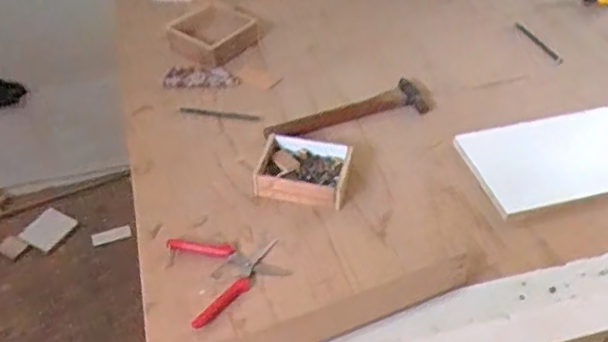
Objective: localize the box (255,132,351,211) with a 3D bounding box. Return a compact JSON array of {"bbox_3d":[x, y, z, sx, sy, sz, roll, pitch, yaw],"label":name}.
[{"bbox_3d":[-0.001,0.000,0.947,0.148,0.046,0.115,6,45,9],"label":"box"}]

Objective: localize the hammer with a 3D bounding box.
[{"bbox_3d":[0.080,-0.103,1.066,0.297,0.030,0.065,-15,46,-12],"label":"hammer"}]

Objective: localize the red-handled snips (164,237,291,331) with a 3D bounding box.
[{"bbox_3d":[-0.103,0.135,0.833,0.145,0.012,0.149,-17,46,-13],"label":"red-handled snips"}]

